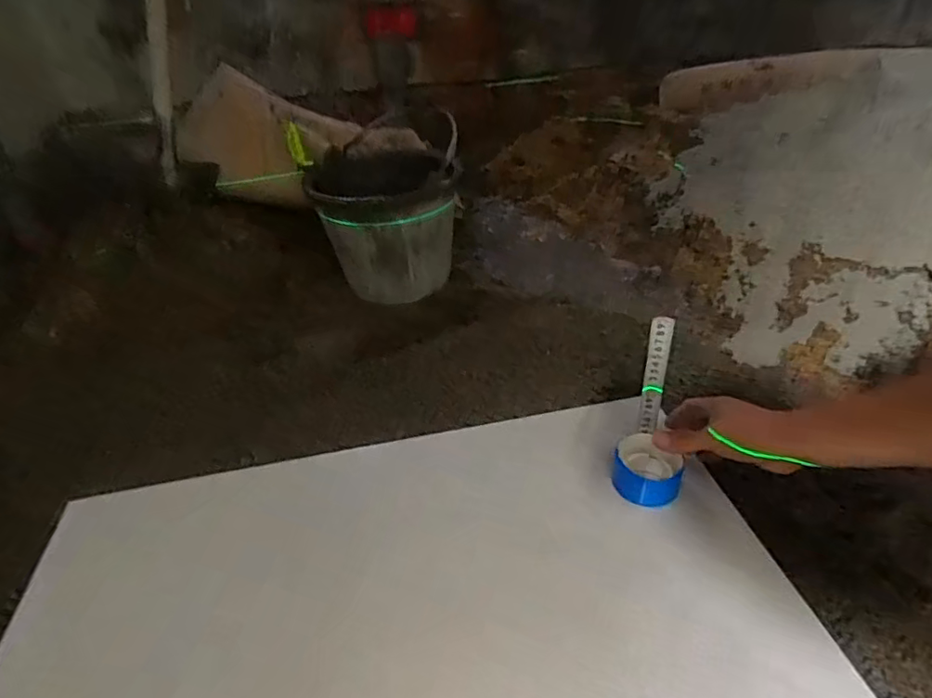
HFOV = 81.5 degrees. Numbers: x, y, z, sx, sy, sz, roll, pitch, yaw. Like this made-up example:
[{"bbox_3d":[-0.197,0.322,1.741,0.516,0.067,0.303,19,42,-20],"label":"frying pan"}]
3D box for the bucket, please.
[{"bbox_3d":[-0.164,-0.263,1.152,0.273,0.250,0.273,-3,36,2],"label":"bucket"}]

